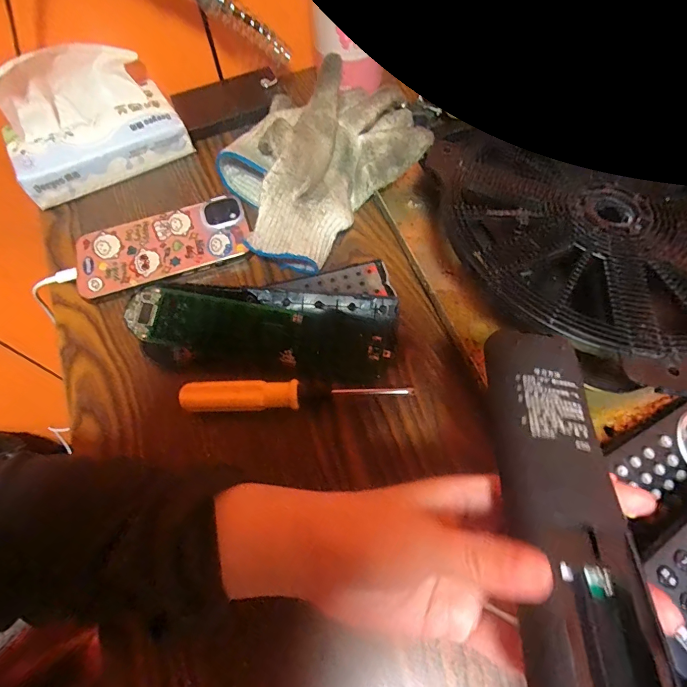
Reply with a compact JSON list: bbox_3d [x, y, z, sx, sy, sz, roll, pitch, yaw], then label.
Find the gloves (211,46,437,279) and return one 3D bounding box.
[{"bbox_3d":[-0.021,-0.155,0.336,0.128,0.072,0.186,39,70,19],"label":"gloves"}]

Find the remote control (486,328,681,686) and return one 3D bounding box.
[{"bbox_3d":[0.087,0.060,0.157,0.043,0.014,0.153,3,56,3],"label":"remote control"}]

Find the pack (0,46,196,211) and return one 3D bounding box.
[{"bbox_3d":[-0.232,-0.201,0.356,0.149,0.083,0.077,-35,67,-15],"label":"pack"}]

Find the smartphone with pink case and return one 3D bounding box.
[{"bbox_3d":[-0.150,-0.083,0.334,0.141,0.011,0.068,-22,64,-10],"label":"smartphone with pink case"}]

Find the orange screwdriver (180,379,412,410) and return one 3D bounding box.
[{"bbox_3d":[-0.032,0.035,0.275,0.161,0.020,0.020,-2,63,0],"label":"orange screwdriver"}]

